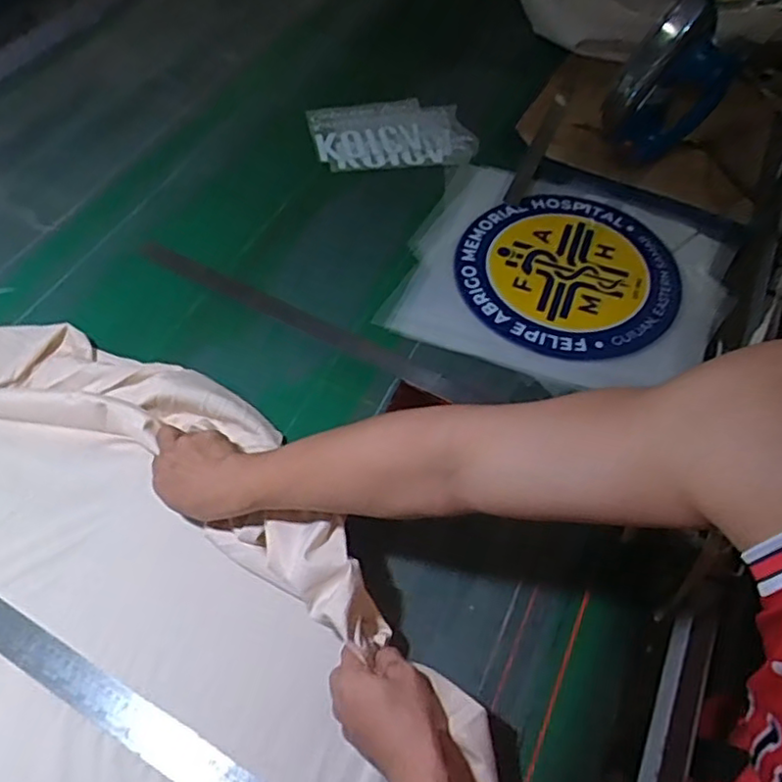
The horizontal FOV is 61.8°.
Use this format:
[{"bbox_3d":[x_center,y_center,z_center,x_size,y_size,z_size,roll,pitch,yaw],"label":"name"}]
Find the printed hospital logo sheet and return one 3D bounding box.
[{"bbox_3d":[0.227,-0.162,0.877,0.395,0.016,0.362,20,55,14],"label":"printed hospital logo sheet"}]

